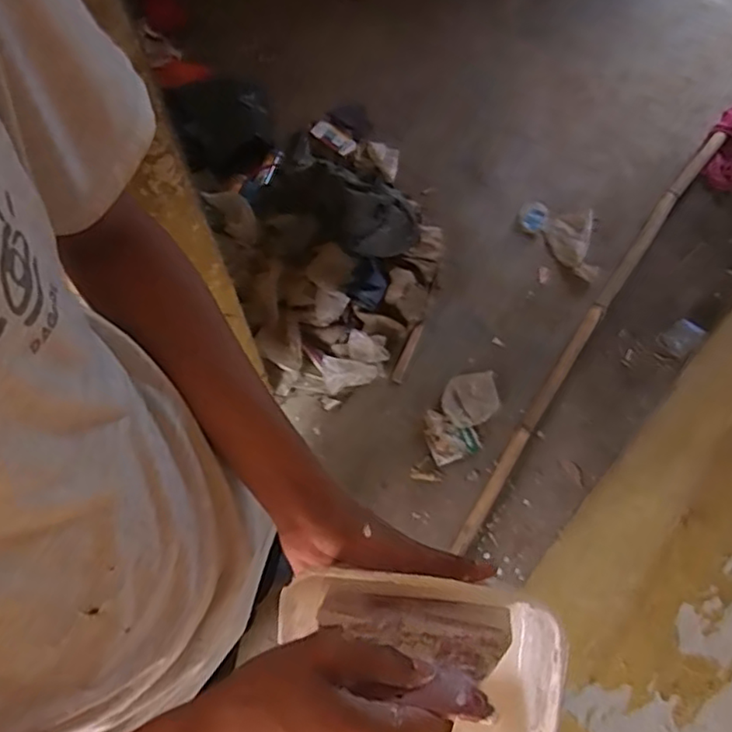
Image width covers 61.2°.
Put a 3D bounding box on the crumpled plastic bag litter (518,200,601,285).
[{"bbox_3d":[0.557,-0.363,1.699,0.144,0.049,0.273,-42,77,-15],"label":"crumpled plastic bag litter"}]

